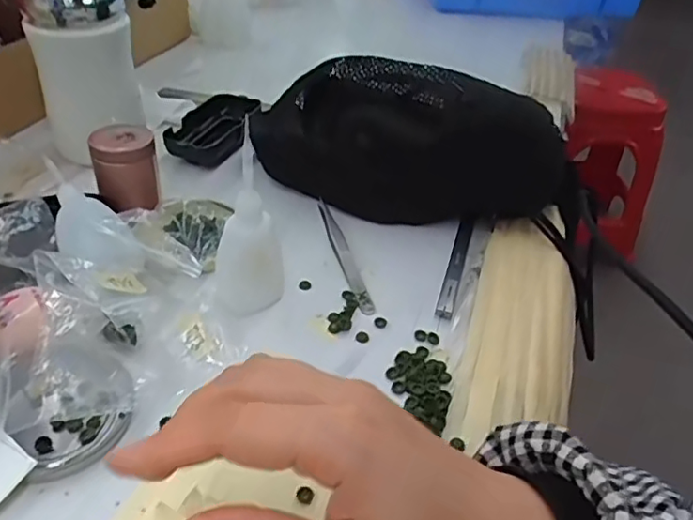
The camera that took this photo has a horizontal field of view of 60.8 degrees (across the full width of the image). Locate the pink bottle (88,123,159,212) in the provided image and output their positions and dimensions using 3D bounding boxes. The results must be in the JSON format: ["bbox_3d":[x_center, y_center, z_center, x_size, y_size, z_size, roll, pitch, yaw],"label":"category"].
[{"bbox_3d":[-0.162,-0.069,0.437,0.042,0.050,0.035,-3,39,-12],"label":"pink bottle"}]

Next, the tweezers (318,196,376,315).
[{"bbox_3d":[-0.003,-0.007,0.436,0.013,0.006,0.131,-6,40,-15],"label":"tweezers"}]

